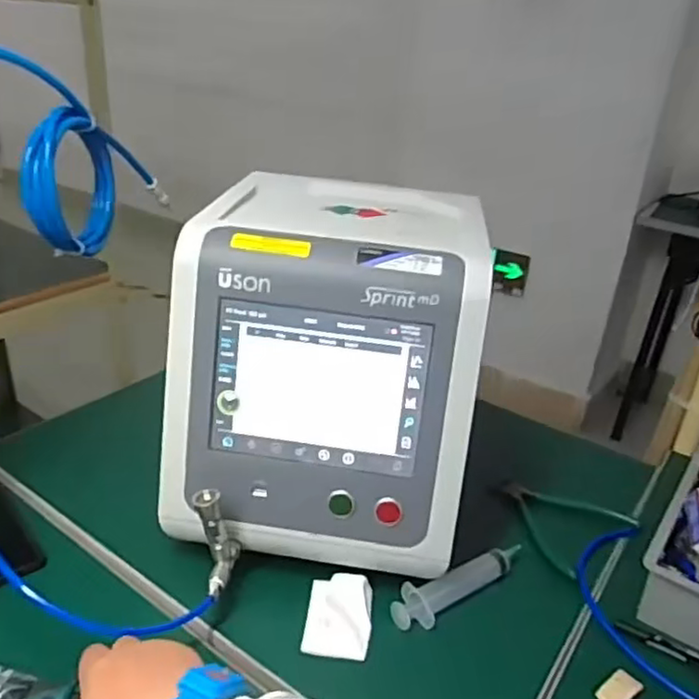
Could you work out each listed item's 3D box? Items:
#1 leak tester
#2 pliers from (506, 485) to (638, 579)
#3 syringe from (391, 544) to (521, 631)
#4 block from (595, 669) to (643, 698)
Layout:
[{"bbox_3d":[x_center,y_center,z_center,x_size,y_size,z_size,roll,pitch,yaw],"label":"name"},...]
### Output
[{"bbox_3d":[-0.017,0.007,0.631,0.249,0.254,0.296,6,27,4],"label":"leak tester"},{"bbox_3d":[0.208,0.169,0.684,0.118,0.017,0.124,-19,35,-39],"label":"pliers"},{"bbox_3d":[0.093,0.208,0.595,0.136,0.022,0.040,-17,34,-36],"label":"syringe"},{"bbox_3d":[0.210,0.266,0.521,0.035,0.008,0.022,-16,33,-35],"label":"block"}]

